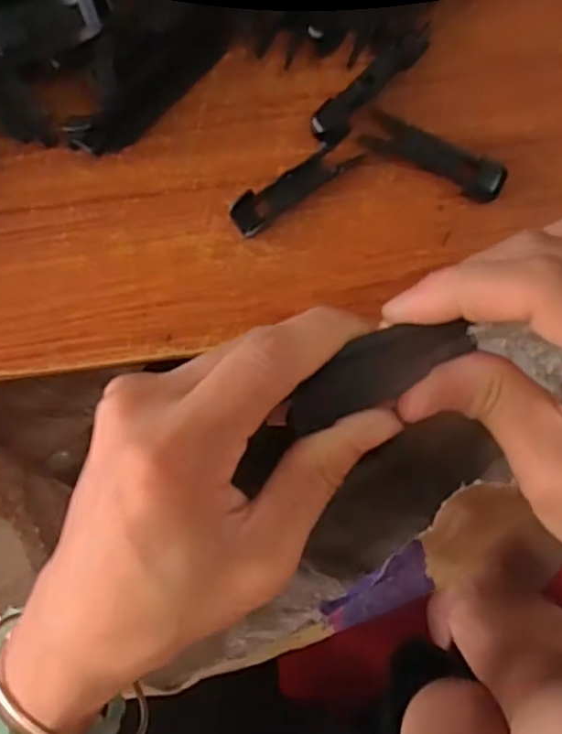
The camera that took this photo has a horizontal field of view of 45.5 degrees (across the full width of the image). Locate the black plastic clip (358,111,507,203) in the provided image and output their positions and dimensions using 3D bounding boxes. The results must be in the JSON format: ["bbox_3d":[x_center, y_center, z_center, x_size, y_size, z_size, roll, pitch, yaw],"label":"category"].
[{"bbox_3d":[0.058,-0.080,0.254,0.055,0.008,0.015,25,92,1],"label":"black plastic clip"}]

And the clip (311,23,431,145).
[{"bbox_3d":[0.034,-0.105,0.251,0.053,0.013,0.011,-42,90,2],"label":"clip"}]

